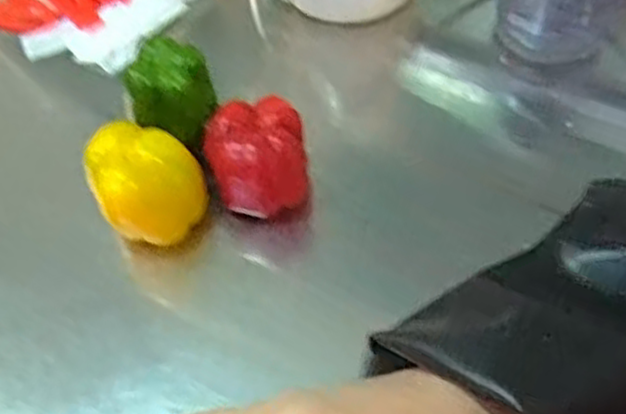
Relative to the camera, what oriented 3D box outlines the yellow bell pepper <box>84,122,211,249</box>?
[{"bbox_3d":[-0.134,-0.015,0.635,0.089,0.090,0.081,-2,51,2],"label":"yellow bell pepper"}]

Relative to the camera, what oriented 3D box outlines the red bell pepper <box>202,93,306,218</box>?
[{"bbox_3d":[-0.047,-0.044,0.640,0.082,0.064,0.085,-2,51,2],"label":"red bell pepper"}]

